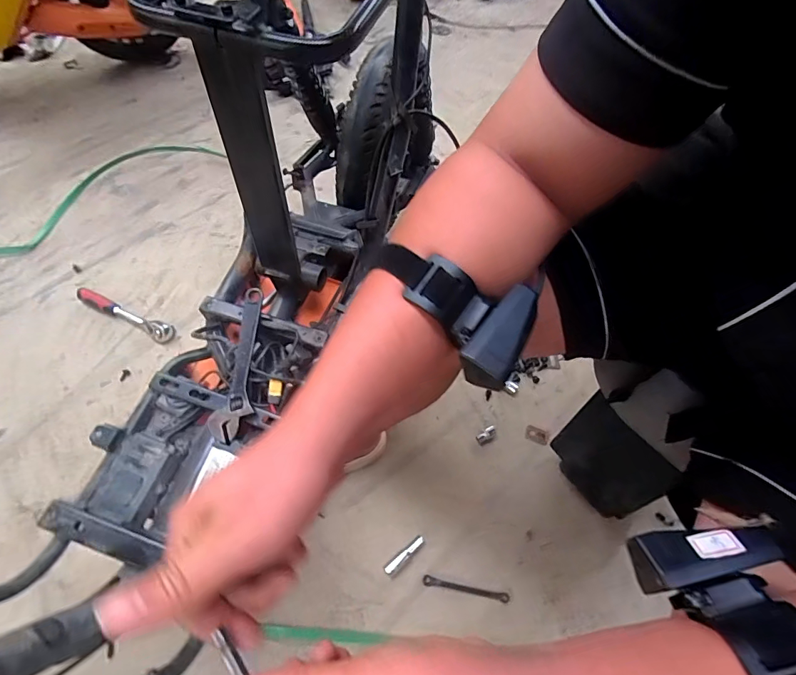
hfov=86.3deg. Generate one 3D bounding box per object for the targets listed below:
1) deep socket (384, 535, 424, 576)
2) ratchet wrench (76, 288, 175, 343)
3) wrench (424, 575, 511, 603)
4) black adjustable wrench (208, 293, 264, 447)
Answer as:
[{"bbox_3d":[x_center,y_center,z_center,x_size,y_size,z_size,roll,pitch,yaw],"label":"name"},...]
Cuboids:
[{"bbox_3d":[0.012,0.363,0.709,0.082,0.019,0.018,-34,66,-22],"label":"deep socket"},{"bbox_3d":[-0.591,-0.053,0.918,0.249,0.028,0.040,25,60,11],"label":"ratchet wrench"},{"bbox_3d":[0.111,0.413,0.697,0.140,0.006,0.015,11,58,3],"label":"wrench"},{"bbox_3d":[-0.200,0.032,0.546,0.044,0.014,0.197,5,72,0],"label":"black adjustable wrench"}]

